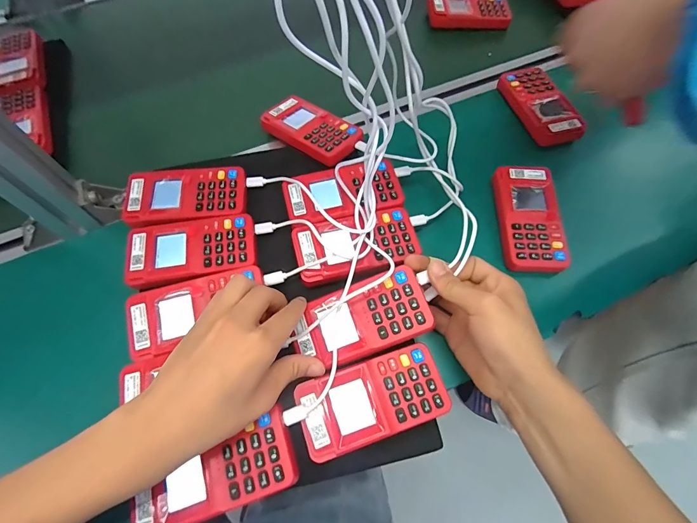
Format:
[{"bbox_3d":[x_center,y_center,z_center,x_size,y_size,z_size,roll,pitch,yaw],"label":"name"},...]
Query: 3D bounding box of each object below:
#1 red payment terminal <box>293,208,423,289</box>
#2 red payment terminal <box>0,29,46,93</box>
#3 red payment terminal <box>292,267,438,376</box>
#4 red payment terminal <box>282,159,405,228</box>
[{"bbox_3d":[0.010,-0.016,0.343,0.119,0.020,0.067,-13,65,-6],"label":"red payment terminal"},{"bbox_3d":[-0.429,-0.254,0.463,0.059,0.020,0.115,-19,66,-8],"label":"red payment terminal"},{"bbox_3d":[0.011,0.050,0.305,0.113,0.022,0.061,-17,66,-8],"label":"red payment terminal"},{"bbox_3d":[-0.006,-0.075,0.367,0.121,0.019,0.066,-18,66,-8],"label":"red payment terminal"}]

